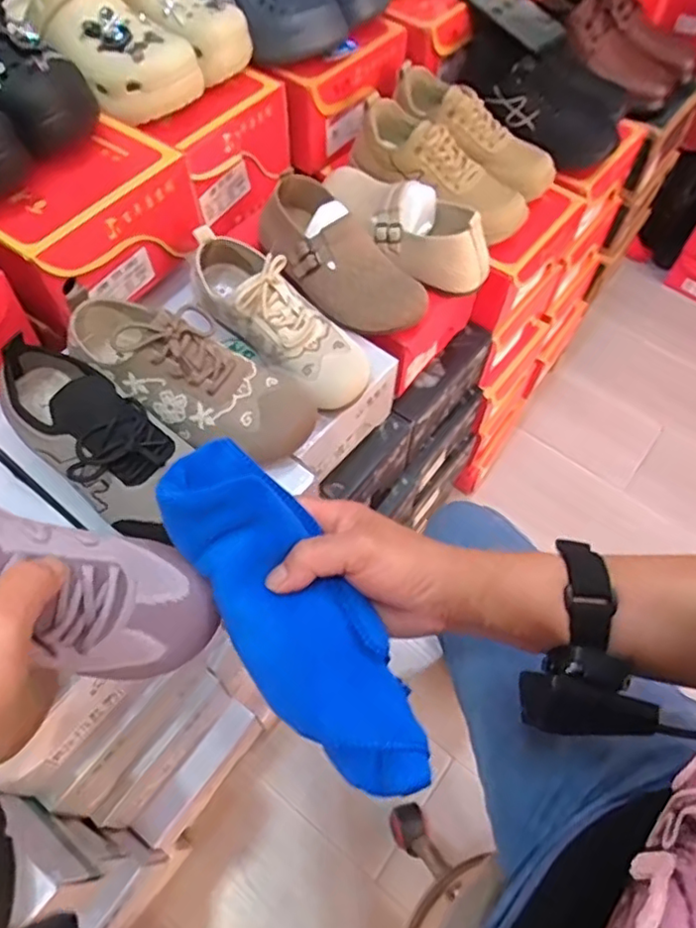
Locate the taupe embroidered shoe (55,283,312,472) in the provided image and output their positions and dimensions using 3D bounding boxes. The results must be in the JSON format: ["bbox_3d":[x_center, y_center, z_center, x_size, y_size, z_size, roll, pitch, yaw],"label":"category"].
[{"bbox_3d":[-0.149,-0.086,0.519,0.242,0.074,0.083,25,61,12],"label":"taupe embroidered shoe"}]

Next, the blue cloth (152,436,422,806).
[{"bbox_3d":[-0.029,0.085,0.346,0.071,0.030,0.215,-33,86,-21],"label":"blue cloth"}]

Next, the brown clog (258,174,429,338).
[{"bbox_3d":[-0.007,-0.227,0.664,0.212,0.069,0.097,39,64,19],"label":"brown clog"}]

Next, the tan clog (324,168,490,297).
[{"bbox_3d":[0.060,-0.287,0.704,0.083,0.074,0.225,-35,66,-22],"label":"tan clog"}]

